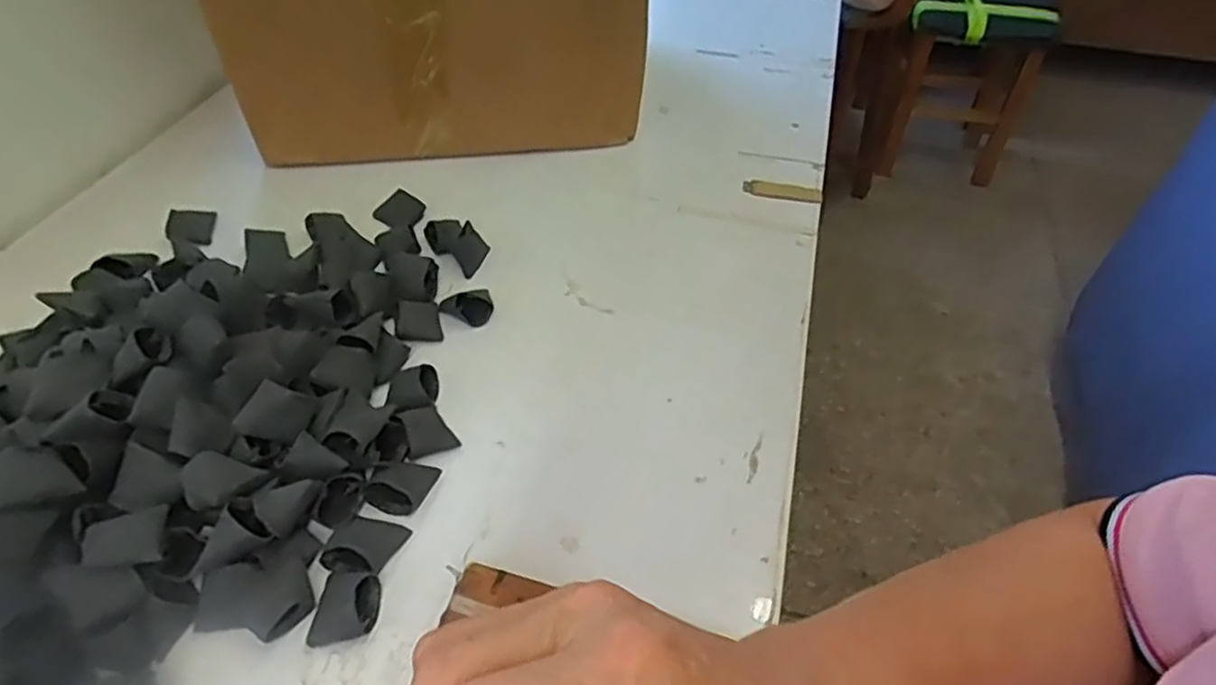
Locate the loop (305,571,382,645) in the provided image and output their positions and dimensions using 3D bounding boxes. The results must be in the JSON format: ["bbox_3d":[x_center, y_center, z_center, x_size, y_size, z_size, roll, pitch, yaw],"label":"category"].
[{"bbox_3d":[-0.149,0.148,0.406,0.037,0.019,0.039,1,47,-2],"label":"loop"}]

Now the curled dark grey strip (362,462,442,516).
[{"bbox_3d":[-0.132,0.089,0.460,0.033,0.023,0.037,16,49,11],"label":"curled dark grey strip"}]

